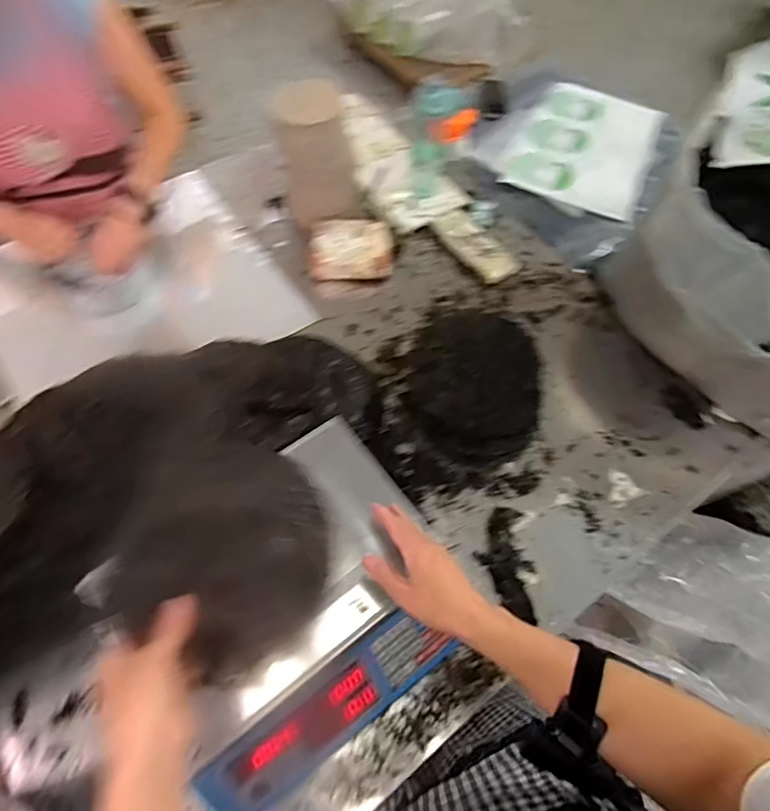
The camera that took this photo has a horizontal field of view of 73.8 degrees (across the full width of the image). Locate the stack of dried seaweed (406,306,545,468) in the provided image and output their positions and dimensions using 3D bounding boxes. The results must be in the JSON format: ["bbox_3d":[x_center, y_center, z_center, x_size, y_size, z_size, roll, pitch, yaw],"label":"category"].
[{"bbox_3d":[0.150,-0.030,0.844,0.225,0.135,0.217,22,62,9],"label":"stack of dried seaweed"}]

